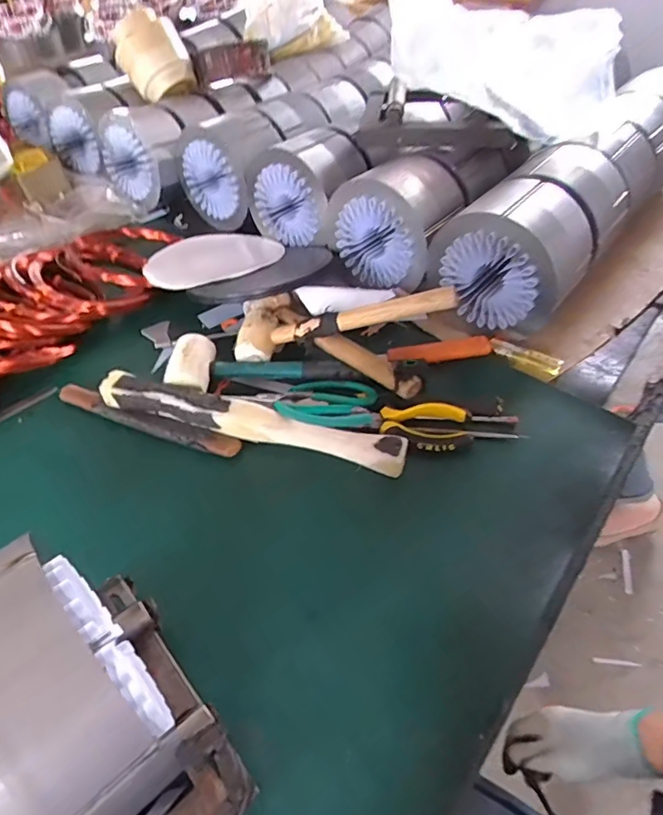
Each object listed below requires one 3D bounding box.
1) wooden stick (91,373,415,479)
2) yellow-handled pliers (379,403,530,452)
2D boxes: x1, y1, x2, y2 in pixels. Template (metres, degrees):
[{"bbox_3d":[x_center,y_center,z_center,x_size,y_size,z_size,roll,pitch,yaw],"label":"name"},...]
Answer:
[{"bbox_3d":[-0.085,0.012,0.548,0.323,0.031,0.035,12,50,13],"label":"wooden stick"},{"bbox_3d":[0.121,0.020,0.547,0.138,0.025,0.048,-4,48,-1],"label":"yellow-handled pliers"}]

